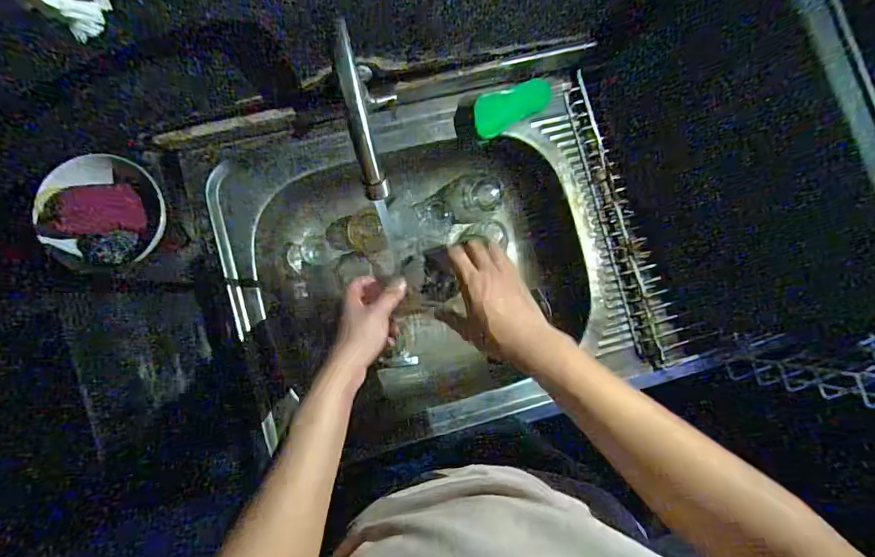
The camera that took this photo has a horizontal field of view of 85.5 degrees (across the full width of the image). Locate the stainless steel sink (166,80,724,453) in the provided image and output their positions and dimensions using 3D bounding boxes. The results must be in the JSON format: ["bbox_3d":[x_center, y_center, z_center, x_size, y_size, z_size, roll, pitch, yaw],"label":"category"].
[{"bbox_3d":[0.003,-0.016,0.724,0.609,0.166,0.472,-13,88,-6],"label":"stainless steel sink"}]

